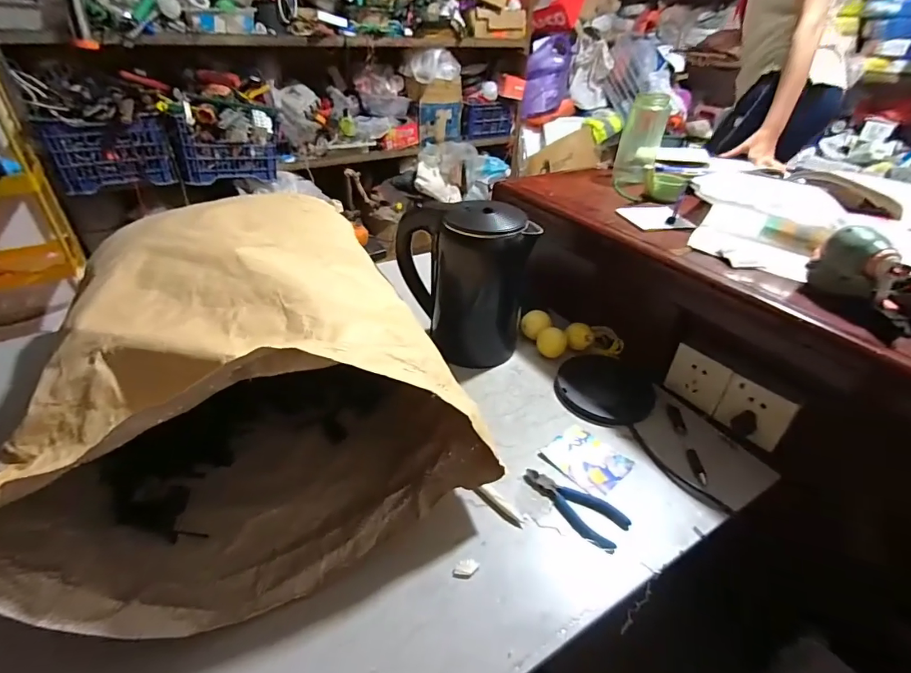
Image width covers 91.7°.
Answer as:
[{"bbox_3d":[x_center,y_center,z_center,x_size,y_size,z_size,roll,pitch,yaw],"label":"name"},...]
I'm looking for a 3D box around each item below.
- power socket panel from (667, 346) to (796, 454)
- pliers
[{"bbox_3d":[0.393,0.087,0.651,0.011,0.081,0.167,-13,35,-33],"label":"power socket panel"},{"bbox_3d":[0.136,0.201,0.517,0.126,0.011,0.052,21,39,23],"label":"pliers"}]

